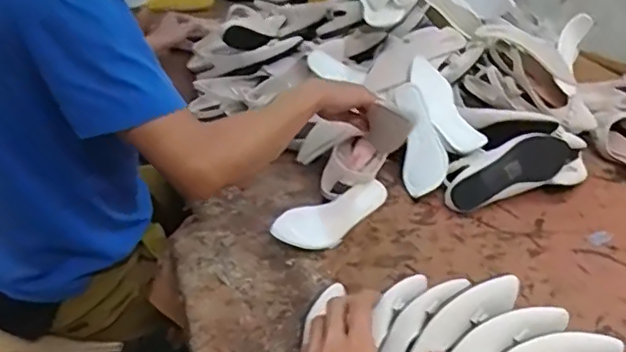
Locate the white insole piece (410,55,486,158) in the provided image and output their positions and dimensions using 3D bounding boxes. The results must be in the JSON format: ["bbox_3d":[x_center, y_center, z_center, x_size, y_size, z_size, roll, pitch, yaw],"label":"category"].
[{"bbox_3d":[0.232,-0.129,1.068,0.063,0.019,0.223,-23,54,3],"label":"white insole piece"}]

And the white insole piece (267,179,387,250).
[{"bbox_3d":[0.036,0.057,0.911,0.233,0.043,0.068,-25,42,-34],"label":"white insole piece"}]

